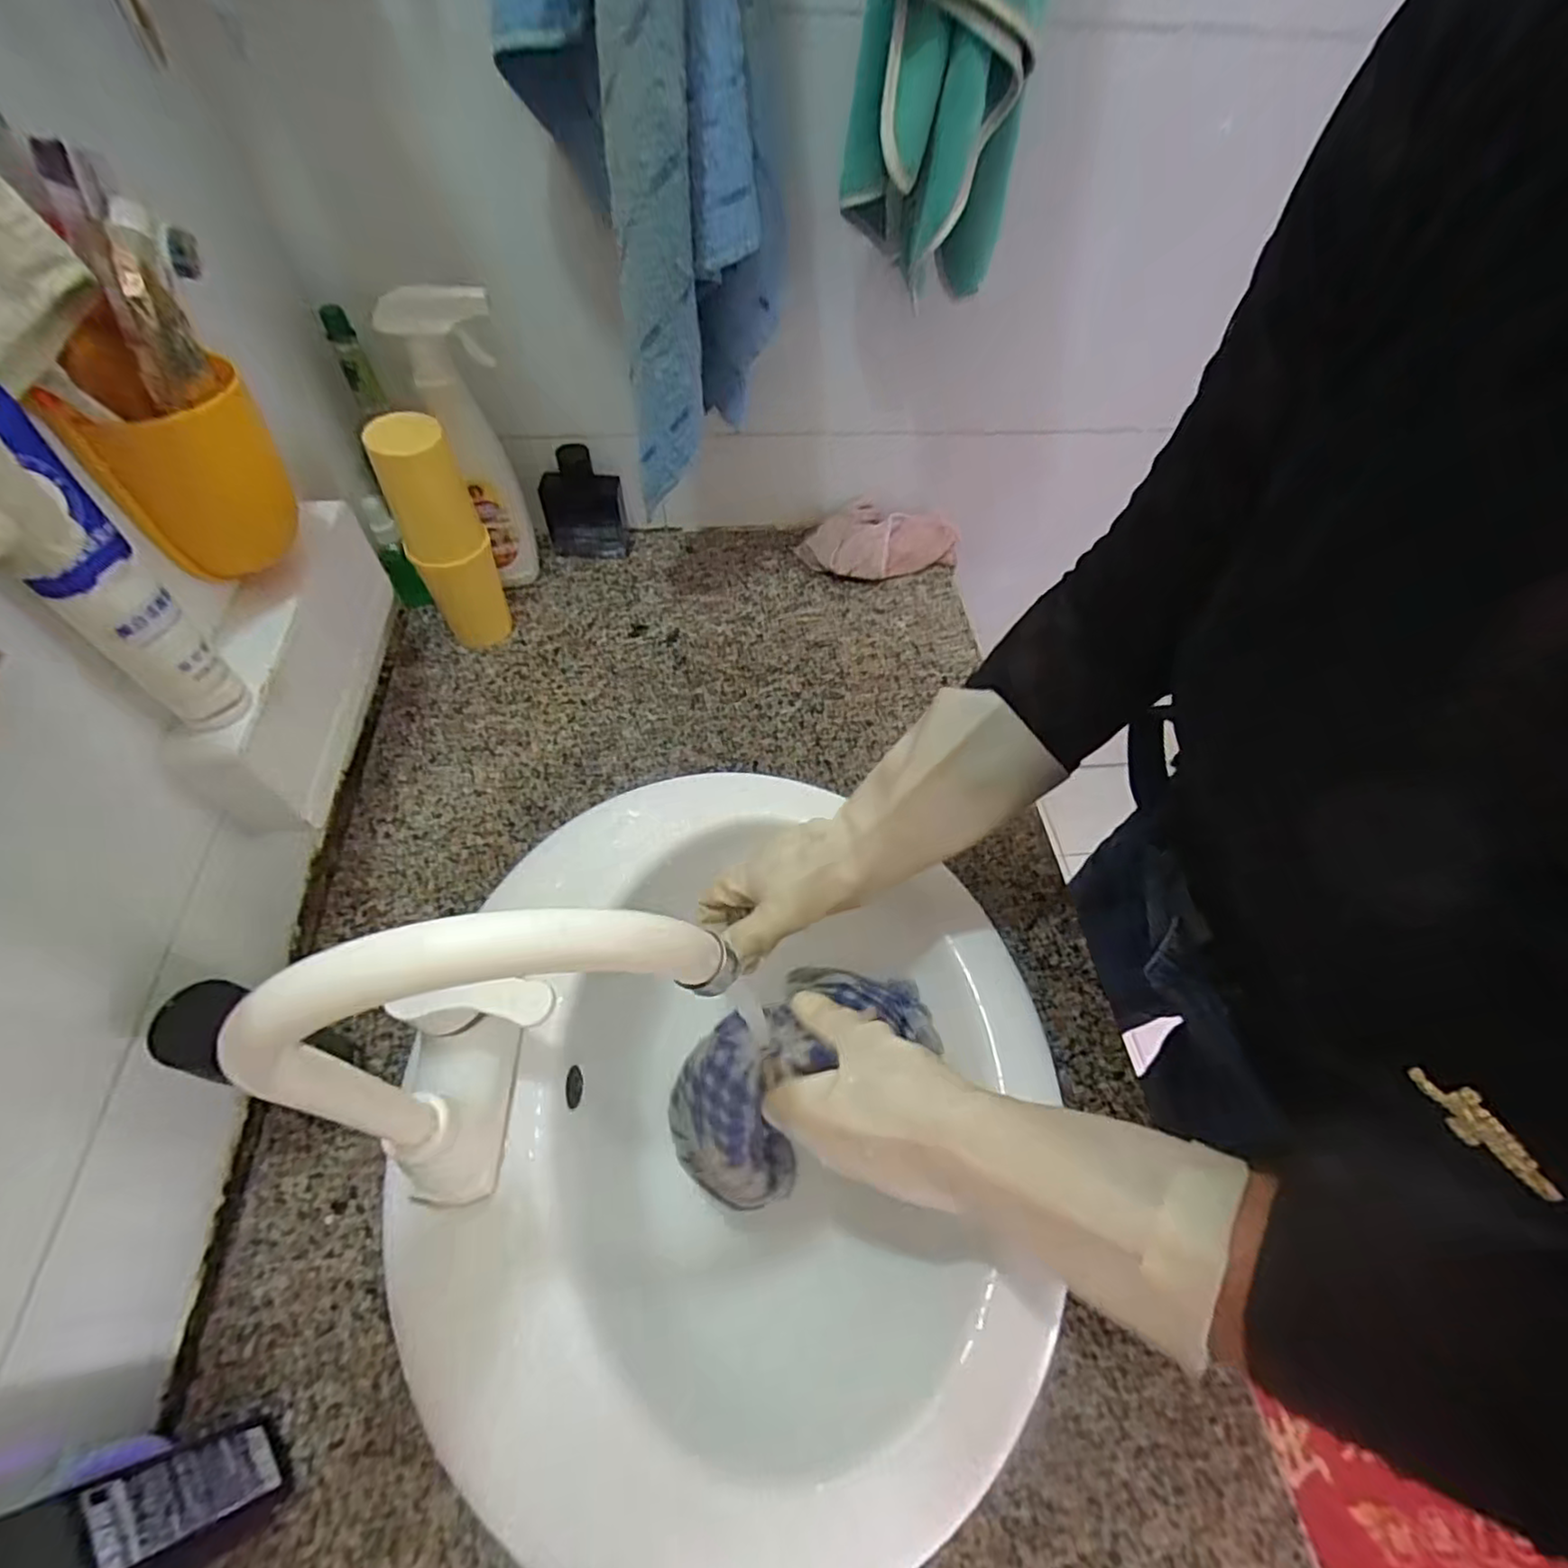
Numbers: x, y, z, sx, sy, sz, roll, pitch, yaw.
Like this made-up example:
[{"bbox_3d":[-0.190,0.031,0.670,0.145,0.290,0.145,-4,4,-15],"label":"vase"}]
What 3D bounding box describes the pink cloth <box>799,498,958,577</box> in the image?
[{"bbox_3d":[0.106,-0.284,0.780,0.172,0.034,0.100,-14,58,-12],"label":"pink cloth"}]

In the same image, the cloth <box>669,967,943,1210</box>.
[{"bbox_3d":[0.010,0.189,0.456,0.184,0.153,0.099,-32,64,-22],"label":"cloth"}]

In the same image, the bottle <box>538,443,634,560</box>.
[{"bbox_3d":[-0.216,-0.301,0.726,0.084,0.110,0.033,-5,57,-7],"label":"bottle"}]

